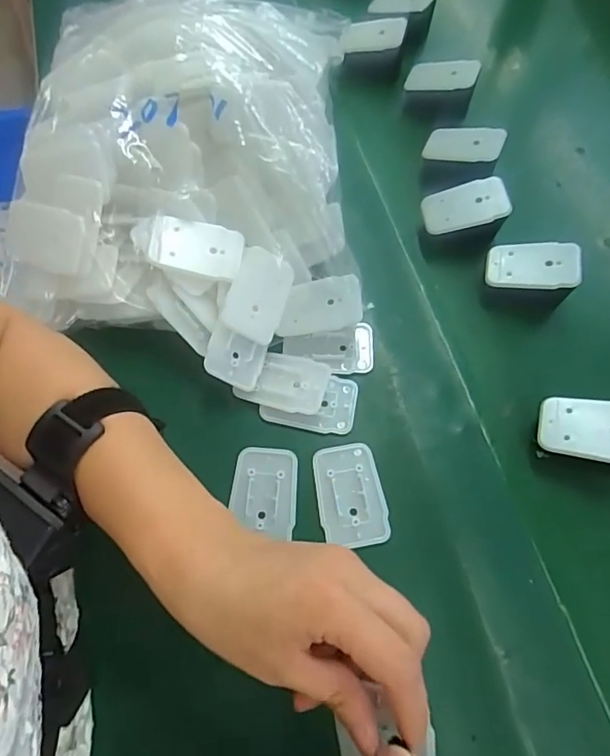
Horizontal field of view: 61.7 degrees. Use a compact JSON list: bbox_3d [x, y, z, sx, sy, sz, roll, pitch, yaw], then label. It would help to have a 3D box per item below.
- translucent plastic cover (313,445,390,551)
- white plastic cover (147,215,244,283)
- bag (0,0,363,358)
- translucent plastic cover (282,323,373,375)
[{"bbox_3d":[0.031,0.080,0.352,0.045,0.004,0.069,-9,65,-4],"label":"translucent plastic cover"},{"bbox_3d":[-0.079,-0.096,0.377,0.065,0.007,0.042,8,76,-14],"label":"white plastic cover"},{"bbox_3d":[-0.095,-0.177,0.415,0.259,0.123,0.299,-1,65,-1],"label":"bag"},{"bbox_3d":[0.019,-0.021,0.395,0.069,0.008,0.038,-3,65,-2],"label":"translucent plastic cover"}]

